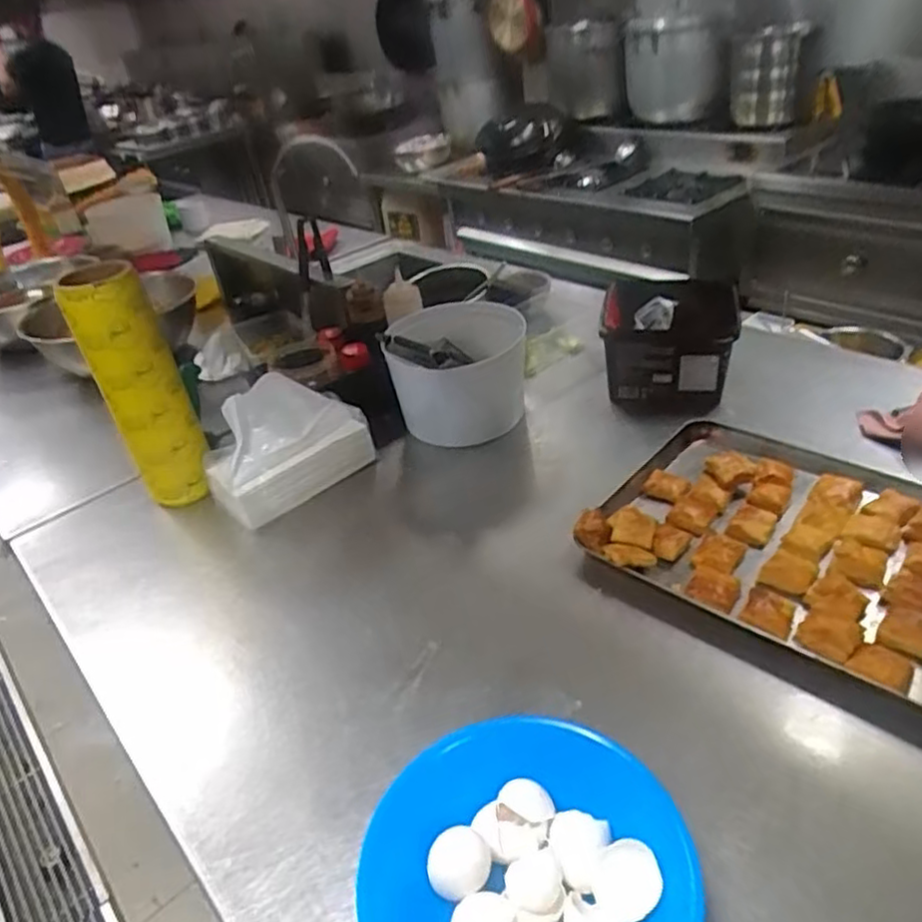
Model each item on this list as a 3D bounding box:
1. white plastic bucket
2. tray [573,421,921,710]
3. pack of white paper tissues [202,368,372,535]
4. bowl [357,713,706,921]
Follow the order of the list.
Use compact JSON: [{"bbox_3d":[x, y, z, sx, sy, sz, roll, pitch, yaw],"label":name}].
[{"bbox_3d":[-0.003,-0.118,1.002,0.194,0.159,0.188,-6,35,4],"label":"white plastic bucket"},{"bbox_3d":[0.372,0.086,0.750,0.405,0.032,0.315,20,45,35],"label":"tray"},{"bbox_3d":[-0.227,-0.016,0.917,0.209,0.156,0.091,-27,39,-24],"label":"pack of white paper tissues"},{"bbox_3d":[0.043,0.286,0.468,0.207,0.071,0.210,-6,35,4],"label":"bowl"}]

